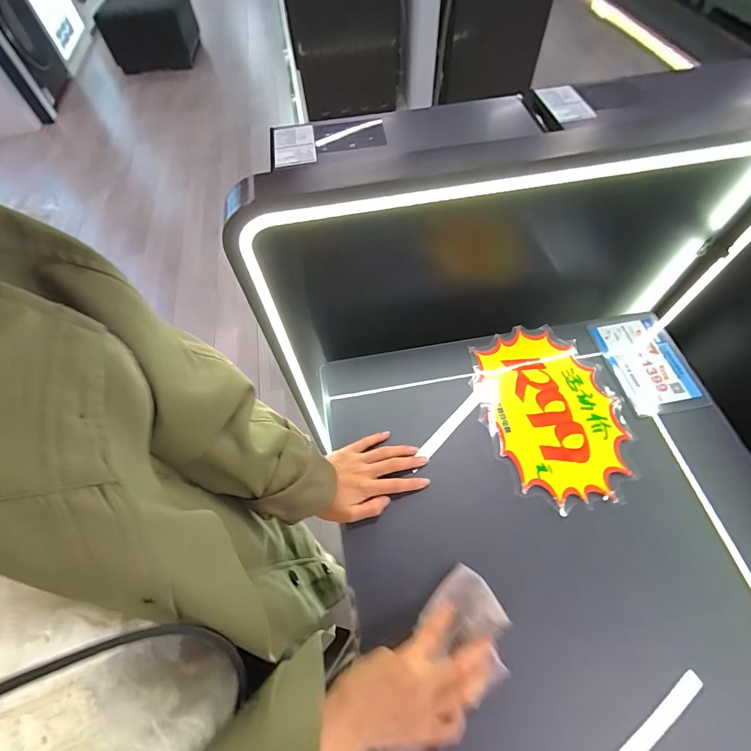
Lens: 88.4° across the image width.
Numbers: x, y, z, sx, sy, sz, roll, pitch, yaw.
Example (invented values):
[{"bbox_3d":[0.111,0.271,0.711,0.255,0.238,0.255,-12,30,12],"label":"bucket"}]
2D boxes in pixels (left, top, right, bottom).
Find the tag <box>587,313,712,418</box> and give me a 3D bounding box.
[{"bbox_3d":[0.401,-0.022,0.568,0.117,0.004,0.163,-10,61,-6],"label":"tag"}]

